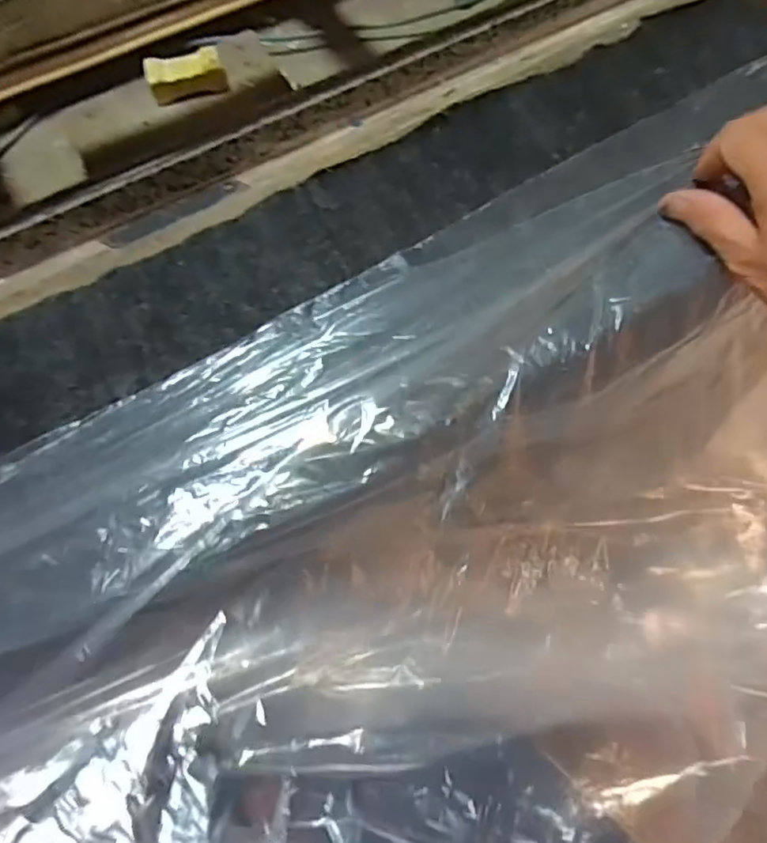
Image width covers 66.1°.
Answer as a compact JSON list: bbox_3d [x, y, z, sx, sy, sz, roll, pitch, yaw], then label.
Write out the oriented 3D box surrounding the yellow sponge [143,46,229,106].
[{"bbox_3d":[-0.132,-0.231,0.395,0.049,0.016,0.026,-15,68,-3],"label":"yellow sponge"}]

